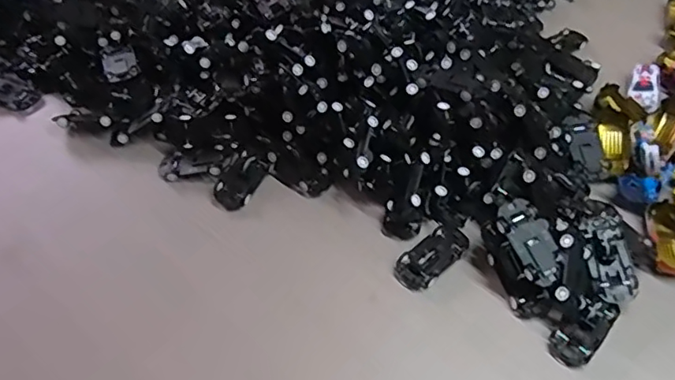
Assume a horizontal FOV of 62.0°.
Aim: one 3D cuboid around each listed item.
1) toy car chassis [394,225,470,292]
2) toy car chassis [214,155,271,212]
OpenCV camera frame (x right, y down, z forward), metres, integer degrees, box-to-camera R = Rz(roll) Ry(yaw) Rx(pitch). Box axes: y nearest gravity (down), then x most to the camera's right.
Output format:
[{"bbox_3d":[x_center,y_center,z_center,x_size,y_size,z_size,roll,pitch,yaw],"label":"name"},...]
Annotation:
[{"bbox_3d":[0.074,0.050,0.434,0.064,0.013,0.031,-35,59,-26],"label":"toy car chassis"},{"bbox_3d":[-0.082,-0.007,0.476,0.030,0.015,0.050,25,54,18],"label":"toy car chassis"}]

